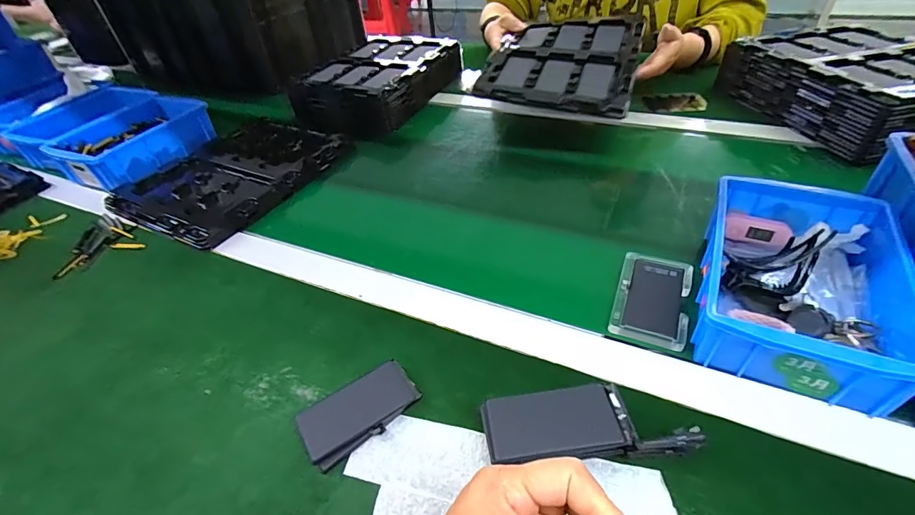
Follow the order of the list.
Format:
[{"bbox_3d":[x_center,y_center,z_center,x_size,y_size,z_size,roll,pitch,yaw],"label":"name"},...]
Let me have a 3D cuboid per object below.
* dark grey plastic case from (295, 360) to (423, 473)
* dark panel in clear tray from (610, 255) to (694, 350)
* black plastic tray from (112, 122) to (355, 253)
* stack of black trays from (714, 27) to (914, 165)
[{"bbox_3d":[-0.076,0.118,0.328,0.088,0.010,0.049,-32,49,-27],"label":"dark grey plastic case"},{"bbox_3d":[0.180,0.036,0.393,0.061,0.009,0.104,15,46,20],"label":"dark panel in clear tray"},{"bbox_3d":[-0.313,-0.129,0.612,0.204,0.027,0.277,18,47,23],"label":"black plastic tray"},{"bbox_3d":[0.559,-0.249,0.601,0.220,0.077,0.275,-12,43,-8],"label":"stack of black trays"}]

